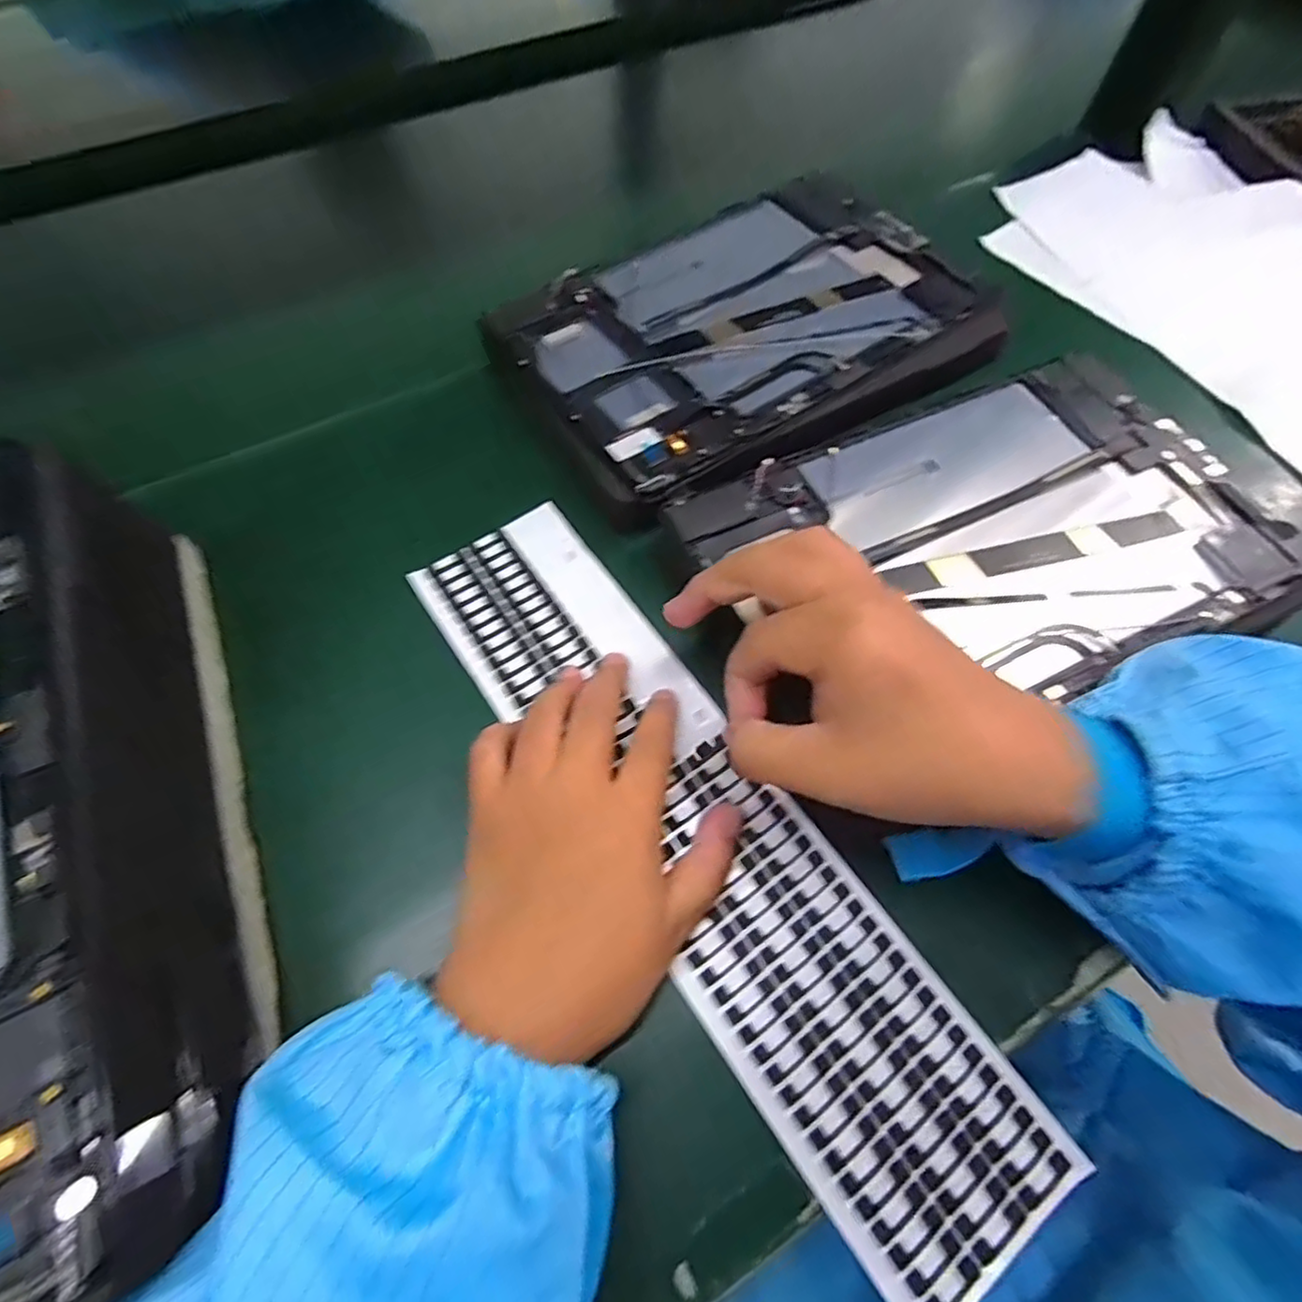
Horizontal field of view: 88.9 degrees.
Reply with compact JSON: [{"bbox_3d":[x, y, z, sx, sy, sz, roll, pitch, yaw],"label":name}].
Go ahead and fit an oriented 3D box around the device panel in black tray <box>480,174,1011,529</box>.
[{"bbox_3d":[0.052,-0.165,0.353,0.244,0.030,0.170,-31,68,-17],"label":"device panel in black tray"}]

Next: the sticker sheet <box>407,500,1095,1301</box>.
[{"bbox_3d":[0.014,0.063,0.251,0.074,0.005,0.312,-31,68,-17],"label":"sticker sheet"}]

